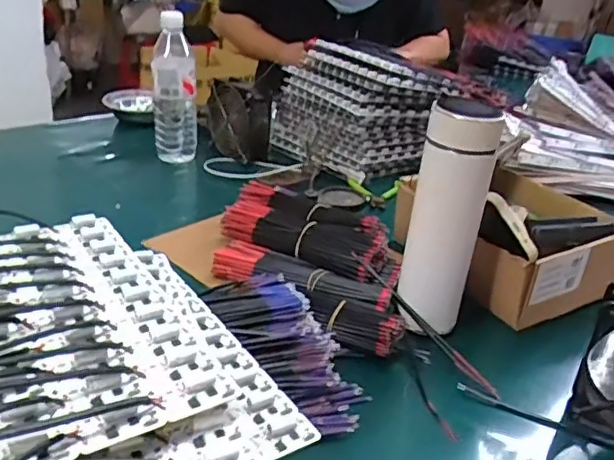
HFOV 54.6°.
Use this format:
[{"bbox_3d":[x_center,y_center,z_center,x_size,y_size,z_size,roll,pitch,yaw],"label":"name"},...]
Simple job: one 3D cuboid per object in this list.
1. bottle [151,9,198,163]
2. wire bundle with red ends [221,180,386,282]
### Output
[{"bbox_3d":[-0.203,-0.202,0.919,0.067,0.244,0.052,2,26,-11],"label":"bottle"},{"bbox_3d":[-0.003,-0.006,0.698,0.220,0.042,0.095,21,29,28],"label":"wire bundle with red ends"}]

